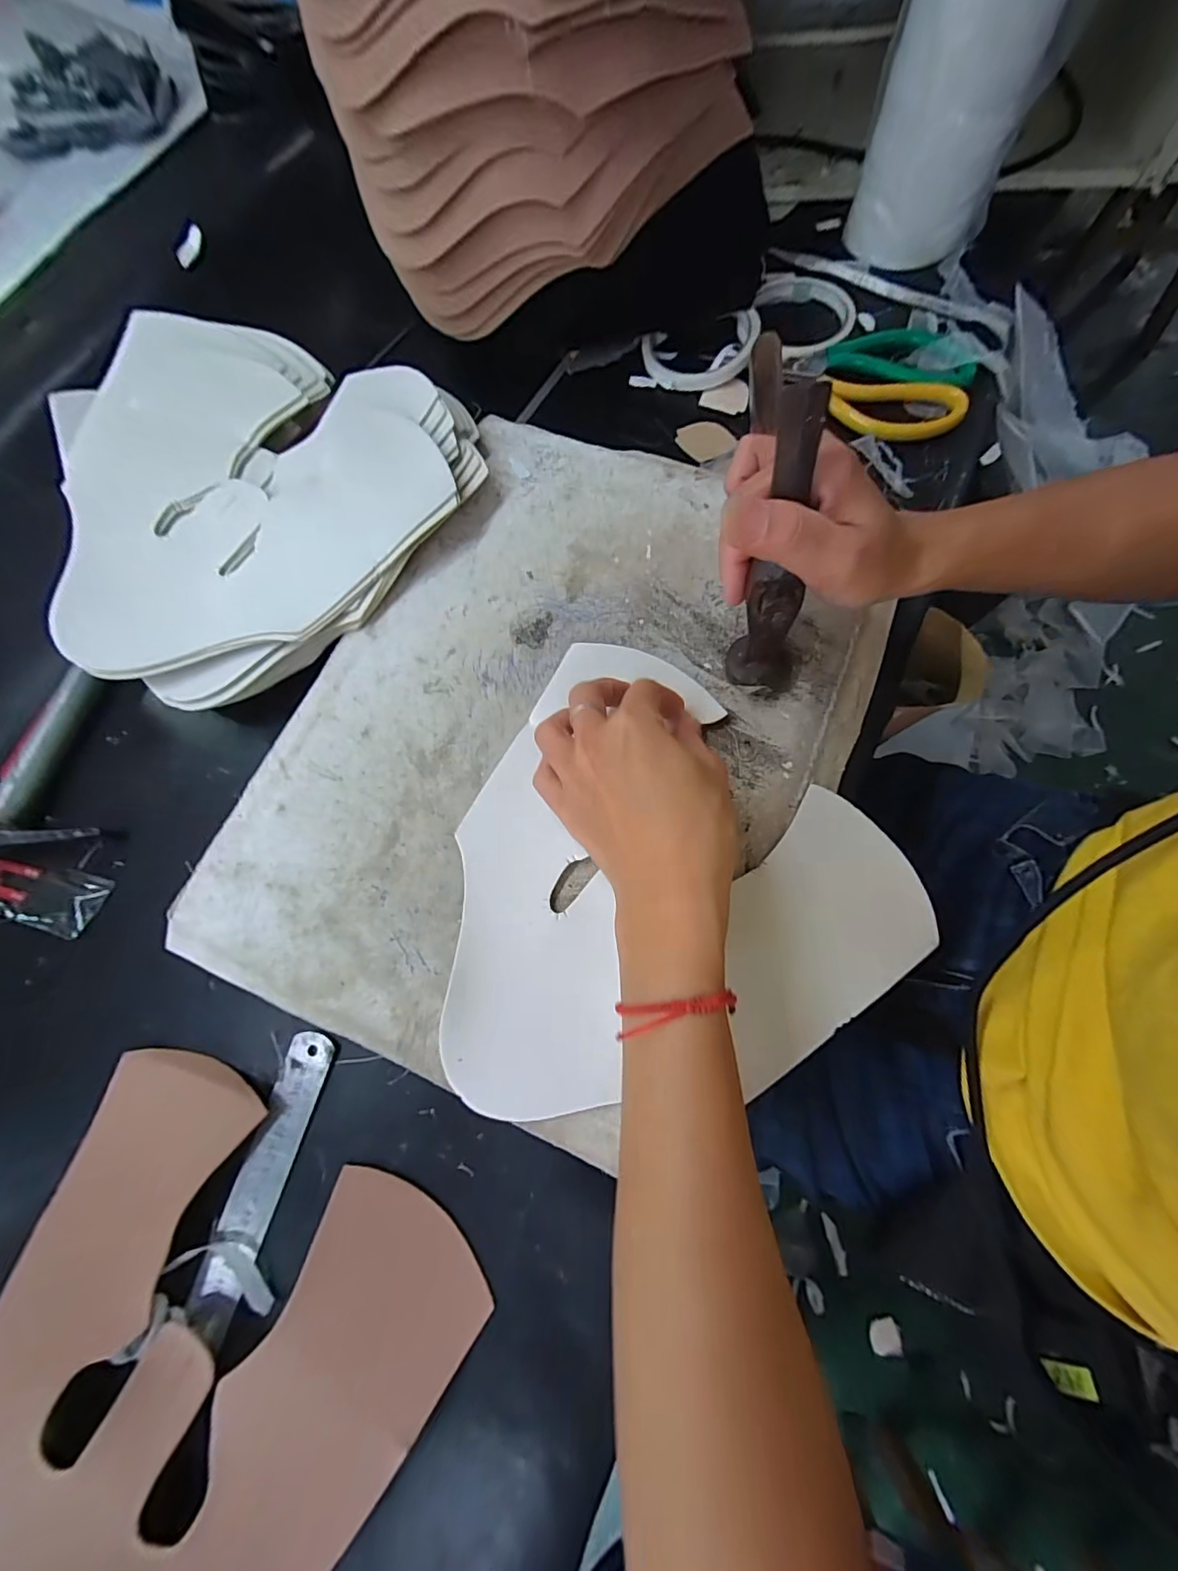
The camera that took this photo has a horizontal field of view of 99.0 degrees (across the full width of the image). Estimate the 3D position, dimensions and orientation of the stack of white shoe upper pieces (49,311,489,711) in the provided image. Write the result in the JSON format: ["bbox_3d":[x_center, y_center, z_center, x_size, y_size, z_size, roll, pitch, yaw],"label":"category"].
[{"bbox_3d":[-0.242,-0.203,0.331,0.271,0.029,0.268,37,78,9],"label":"stack of white shoe upper pieces"}]

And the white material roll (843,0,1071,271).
[{"bbox_3d":[0.249,-0.478,0.324,0.083,0.190,0.075,-15,73,-1],"label":"white material roll"}]

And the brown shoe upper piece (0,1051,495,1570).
[{"bbox_3d":[-0.184,0.265,0.224,0.214,0.021,0.205,23,72,12],"label":"brown shoe upper piece"}]

